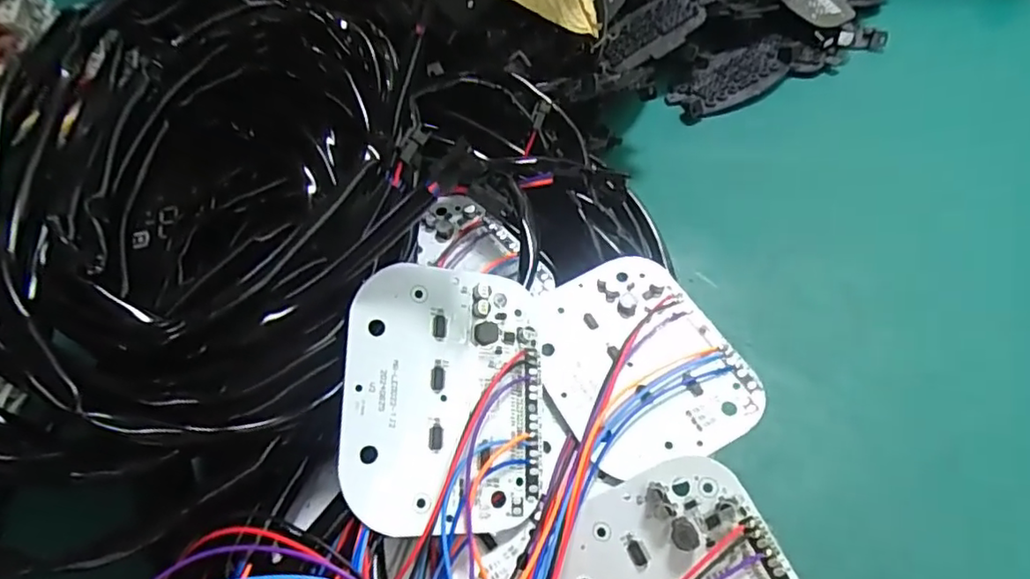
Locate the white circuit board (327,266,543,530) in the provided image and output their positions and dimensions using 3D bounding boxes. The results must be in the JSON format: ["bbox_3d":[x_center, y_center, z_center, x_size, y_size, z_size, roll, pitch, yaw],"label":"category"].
[{"bbox_3d":[-0.025,0.042,0.246,0.084,0.005,0.102,11,72,-24],"label":"white circuit board"}]

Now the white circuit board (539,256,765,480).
[{"bbox_3d":[0.053,0.031,0.281,0.082,0.010,0.099,-21,51,-14],"label":"white circuit board"}]

